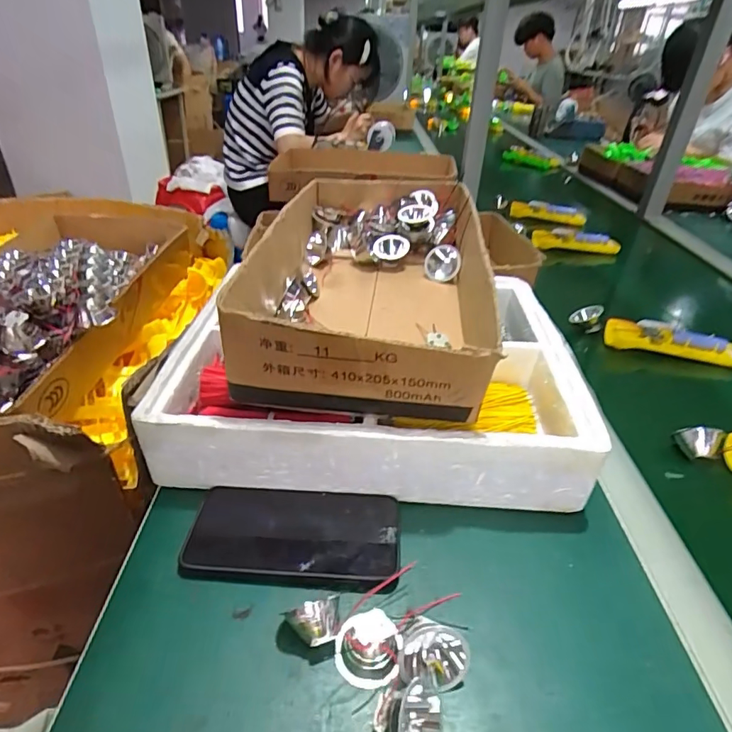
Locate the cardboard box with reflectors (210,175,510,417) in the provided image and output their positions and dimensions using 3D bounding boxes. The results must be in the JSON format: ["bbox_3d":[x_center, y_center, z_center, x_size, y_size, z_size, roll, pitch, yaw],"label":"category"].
[{"bbox_3d":[0.008,-0.107,0.537,0.222,0.088,0.425,4,35,2],"label":"cardboard box with reflectors"}]

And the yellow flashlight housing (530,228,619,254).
[{"bbox_3d":[0.413,-0.252,0.966,0.169,0.035,0.051,2,35,-1],"label":"yellow flashlight housing"}]

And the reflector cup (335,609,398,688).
[{"bbox_3d":[0.001,0.183,0.311,0.039,0.024,0.036,1,34,-1],"label":"reflector cup"}]

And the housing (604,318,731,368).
[{"bbox_3d":[0.412,-0.034,0.651,0.169,0.032,0.048,12,36,12],"label":"housing"}]

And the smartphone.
[{"bbox_3d":[-0.057,0.136,0.388,0.164,0.015,0.086,1,32,2],"label":"smartphone"}]

